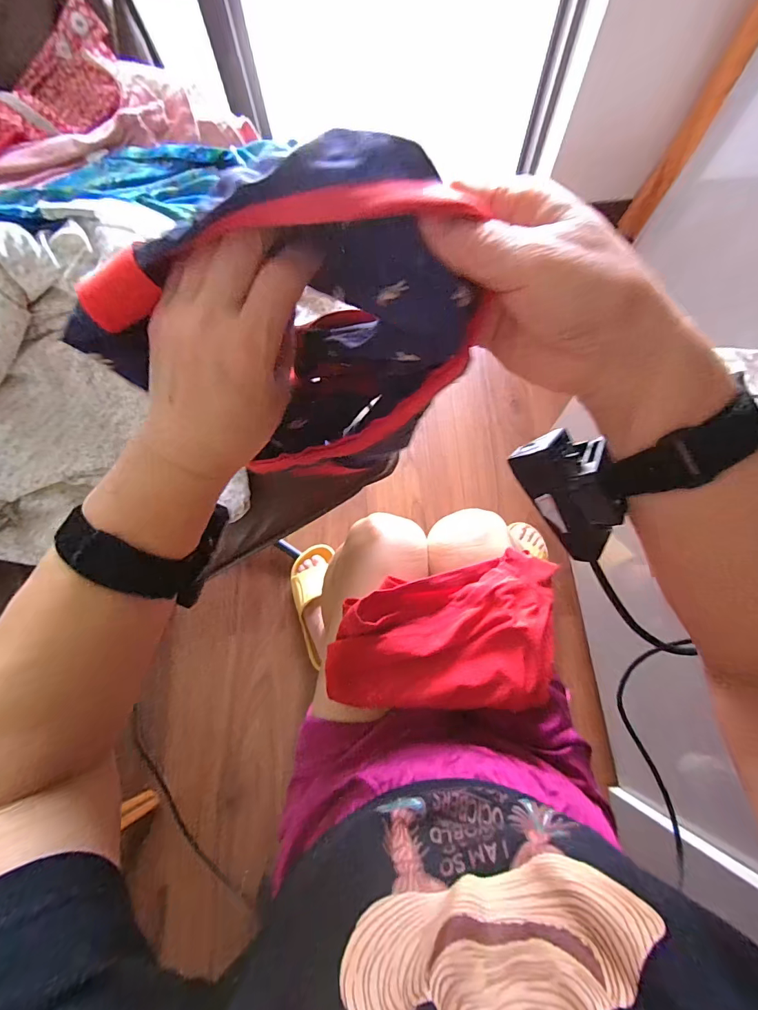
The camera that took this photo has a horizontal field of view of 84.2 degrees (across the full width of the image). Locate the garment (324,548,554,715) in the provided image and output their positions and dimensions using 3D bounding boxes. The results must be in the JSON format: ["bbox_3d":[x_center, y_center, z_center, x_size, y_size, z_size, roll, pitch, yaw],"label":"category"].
[{"bbox_3d":[0.064,0.129,0.429,0.223,0.036,0.145,-1,71,1],"label":"garment"}]

